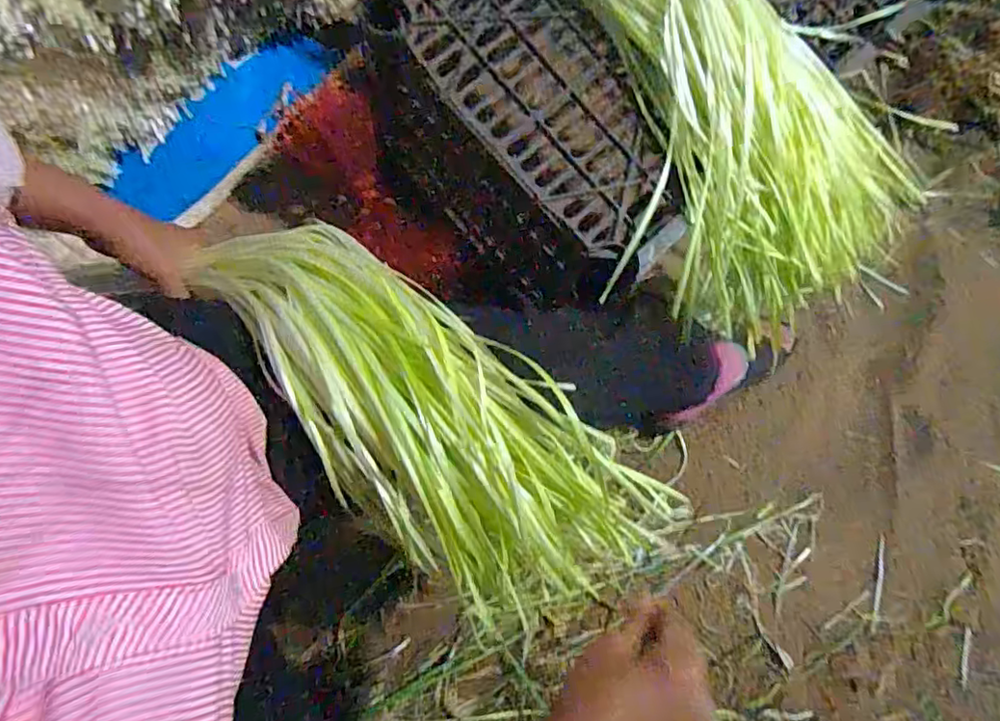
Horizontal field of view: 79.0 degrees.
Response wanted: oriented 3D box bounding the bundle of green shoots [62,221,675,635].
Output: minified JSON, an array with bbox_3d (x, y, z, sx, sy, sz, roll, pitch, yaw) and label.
[{"bbox_3d":[-0.110,0.009,0.453,0.462,0.079,0.152,37,81,9],"label":"bundle of green shoots"}]

